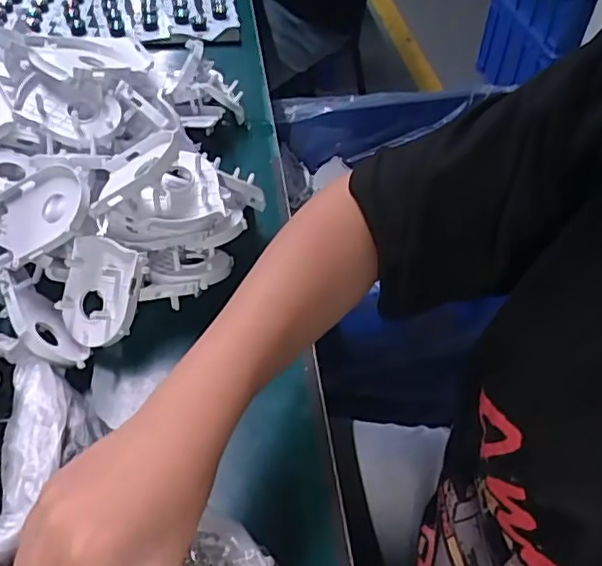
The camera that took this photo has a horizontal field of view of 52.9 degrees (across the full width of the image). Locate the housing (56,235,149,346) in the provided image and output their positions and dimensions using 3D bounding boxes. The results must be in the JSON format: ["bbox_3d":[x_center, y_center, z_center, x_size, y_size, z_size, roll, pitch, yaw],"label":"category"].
[{"bbox_3d":[-0.156,0.007,0.465,0.064,0.080,0.017,16,2,19],"label":"housing"}]

